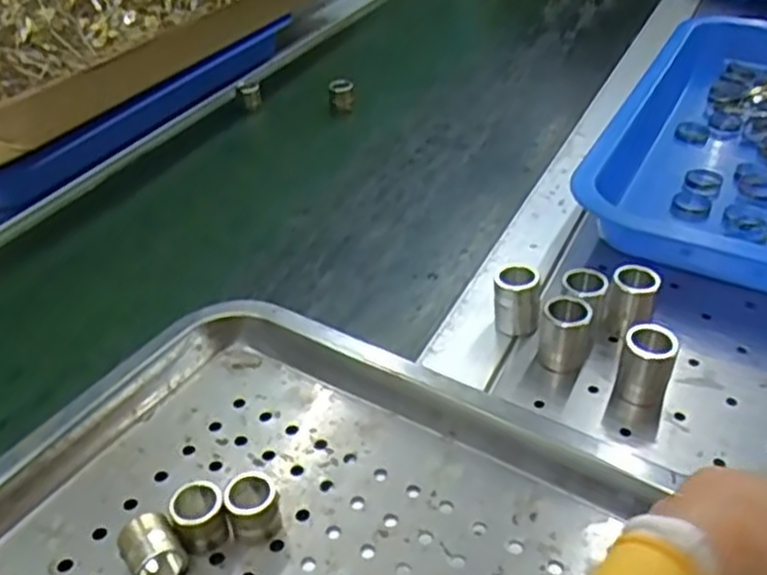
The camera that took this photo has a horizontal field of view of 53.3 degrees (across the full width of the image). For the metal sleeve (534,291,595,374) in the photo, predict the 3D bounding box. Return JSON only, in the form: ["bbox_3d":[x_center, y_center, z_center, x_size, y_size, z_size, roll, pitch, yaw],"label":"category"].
[{"bbox_3d":[0.087,0.023,0.372,0.024,0.033,0.021,7,37,13],"label":"metal sleeve"}]

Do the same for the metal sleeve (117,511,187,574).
[{"bbox_3d":[-0.087,0.100,0.287,0.019,0.018,0.022,-26,42,-27],"label":"metal sleeve"}]

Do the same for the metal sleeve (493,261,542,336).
[{"bbox_3d":[0.069,0.007,0.395,0.022,0.035,0.019,5,37,11],"label":"metal sleeve"}]

